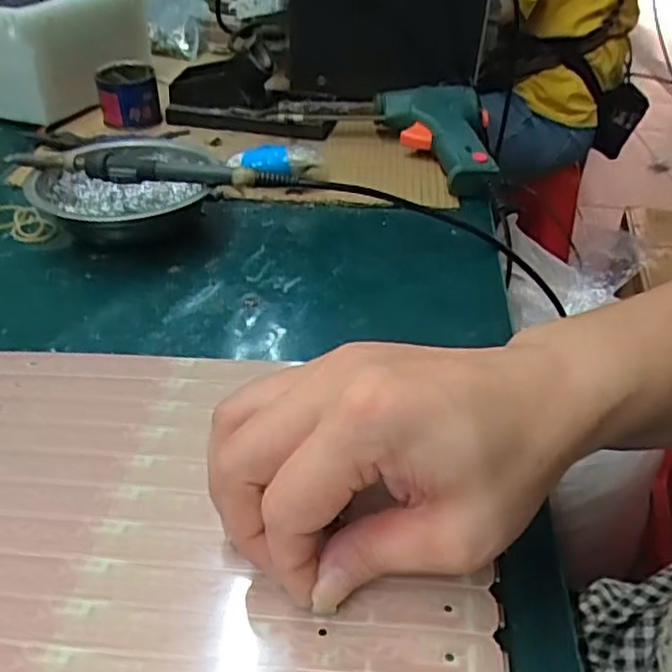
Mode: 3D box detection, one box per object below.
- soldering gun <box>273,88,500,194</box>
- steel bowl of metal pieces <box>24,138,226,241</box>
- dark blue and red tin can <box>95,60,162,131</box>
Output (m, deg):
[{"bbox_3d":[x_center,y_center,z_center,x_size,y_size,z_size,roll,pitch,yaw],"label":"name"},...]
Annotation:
[{"bbox_3d":[0.082,-0.168,0.565,0.104,0.048,0.130,6,38,4],"label":"soldering gun"},{"bbox_3d":[-0.140,-0.095,0.461,0.121,0.045,0.115,2,38,-2],"label":"steel bowl of metal pieces"},{"bbox_3d":[-0.181,-0.210,0.583,0.048,0.046,0.038,-11,40,-18],"label":"dark blue and red tin can"}]

